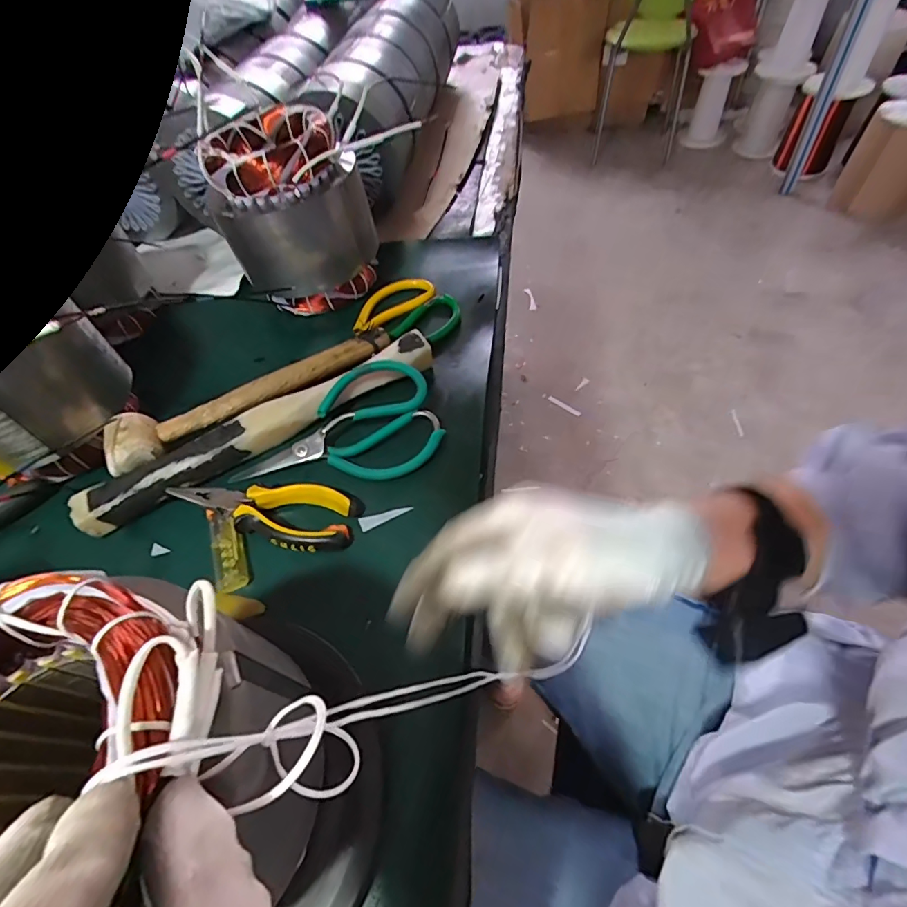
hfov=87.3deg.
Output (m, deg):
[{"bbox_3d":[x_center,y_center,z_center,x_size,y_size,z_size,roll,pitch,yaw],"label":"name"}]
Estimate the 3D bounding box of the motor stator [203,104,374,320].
[{"bbox_3d":[-0.164,-0.256,0.520,0.142,0.169,0.117,-7,53,0],"label":"motor stator"}]

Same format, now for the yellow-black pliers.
[{"bbox_3d":[-0.154,0.043,0.385,0.153,0.020,0.055,9,55,12],"label":"yellow-black pliers"}]

